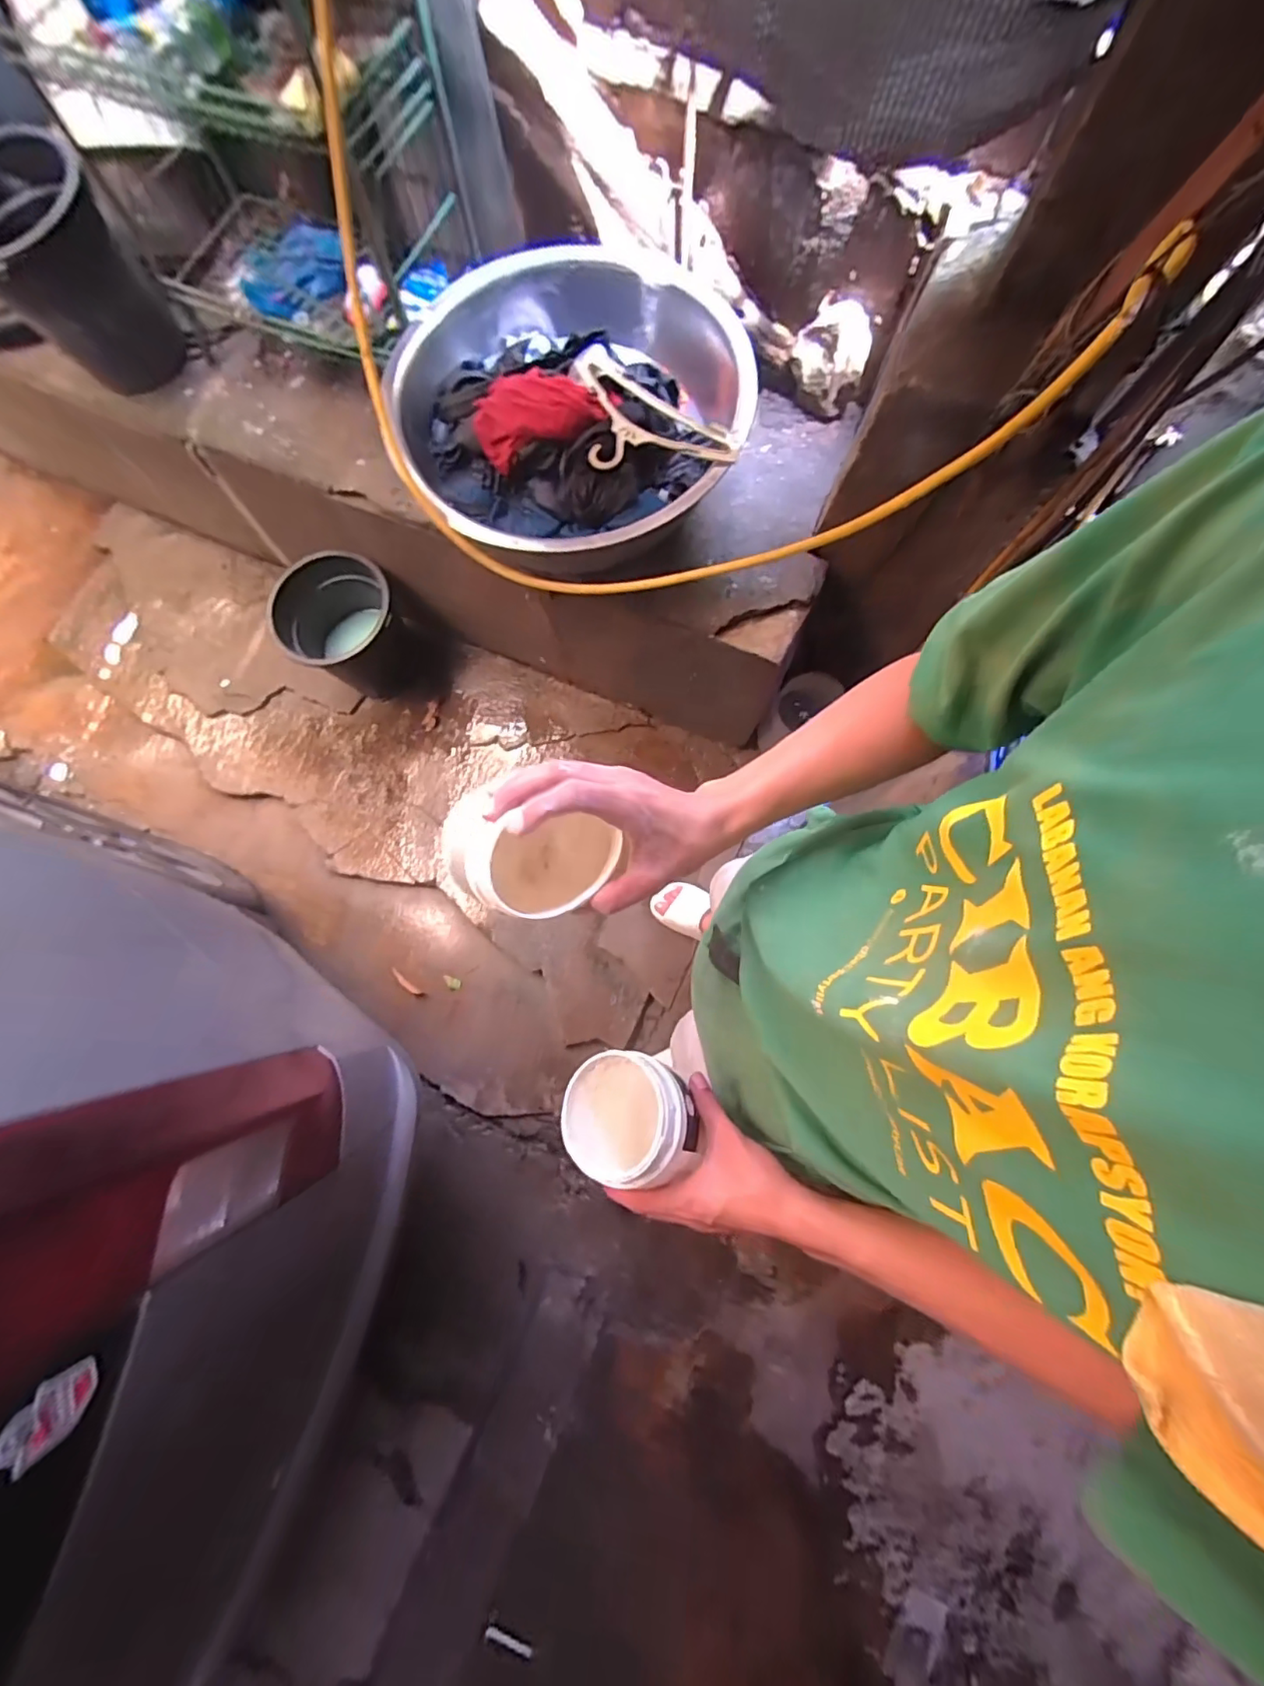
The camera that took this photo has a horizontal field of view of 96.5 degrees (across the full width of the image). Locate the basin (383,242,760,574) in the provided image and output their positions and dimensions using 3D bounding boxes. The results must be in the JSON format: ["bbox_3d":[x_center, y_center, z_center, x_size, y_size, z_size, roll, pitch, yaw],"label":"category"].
[{"bbox_3d":[-0.106,-0.752,1.028,0.580,0.188,0.609,0,78,-1],"label":"basin"}]

